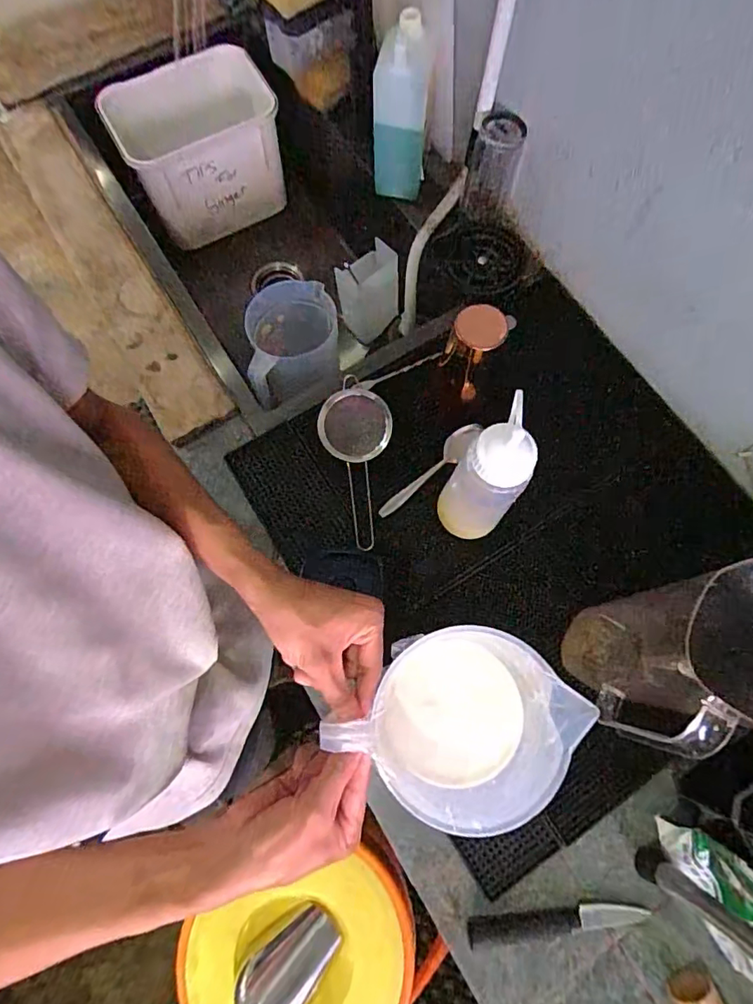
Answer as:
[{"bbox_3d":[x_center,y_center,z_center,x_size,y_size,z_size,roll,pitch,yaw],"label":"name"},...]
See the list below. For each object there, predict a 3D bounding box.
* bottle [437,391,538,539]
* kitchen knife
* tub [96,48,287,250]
[{"bbox_3d":[0.119,-0.029,0.549,0.071,0.206,0.086,22,74,6],"label":"bottle"},{"bbox_3d":[0.187,0.440,0.534,0.181,0.019,0.024,-7,73,-3],"label":"kitchen knife"},{"bbox_3d":[-0.313,-0.630,0.930,0.266,0.208,0.182,-26,75,-8],"label":"tub"}]

